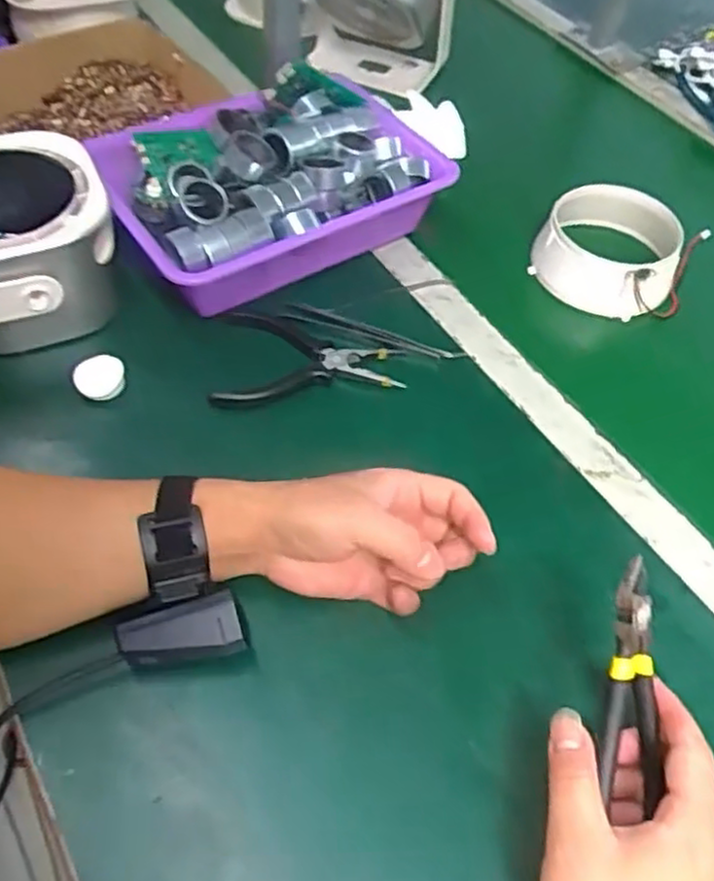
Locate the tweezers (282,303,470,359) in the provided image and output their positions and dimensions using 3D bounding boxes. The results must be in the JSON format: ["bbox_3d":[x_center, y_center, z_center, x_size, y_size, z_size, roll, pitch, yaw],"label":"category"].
[{"bbox_3d":[0.013,-0.086,0.596,0.146,0.007,0.020,16,54,7],"label":"tweezers"}]

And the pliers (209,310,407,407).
[{"bbox_3d":[-0.038,-0.068,0.579,0.143,0.012,0.098,-3,54,-7],"label":"pliers"}]

